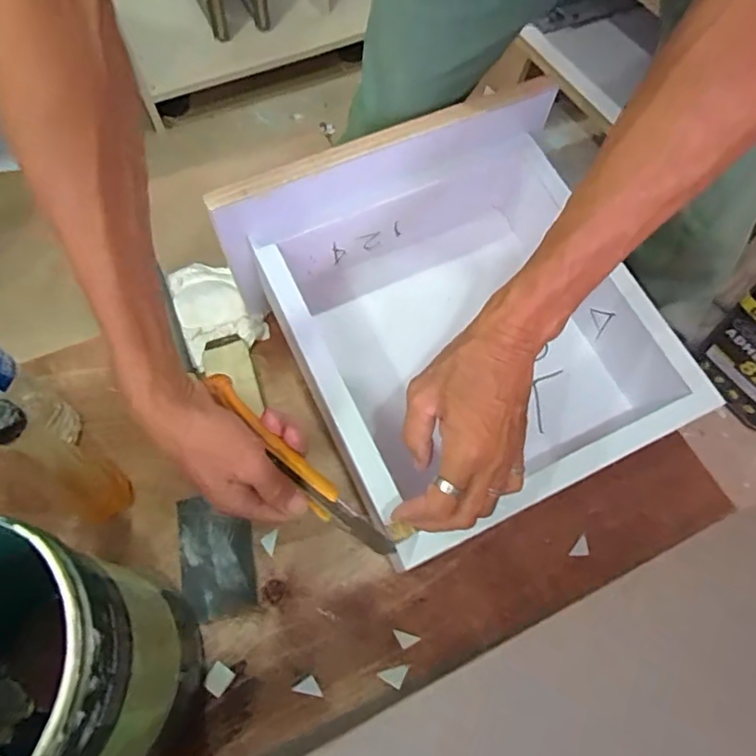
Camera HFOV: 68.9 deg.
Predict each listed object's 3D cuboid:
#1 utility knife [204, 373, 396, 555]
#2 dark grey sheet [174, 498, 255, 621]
[{"bbox_3d":[-0.060,0.068,0.409,0.186,0.010,0.023,46,70,-5],"label":"utility knife"},{"bbox_3d":[-0.154,0.164,0.513,0.068,0.015,0.110,-10,62,-4],"label":"dark grey sheet"}]

